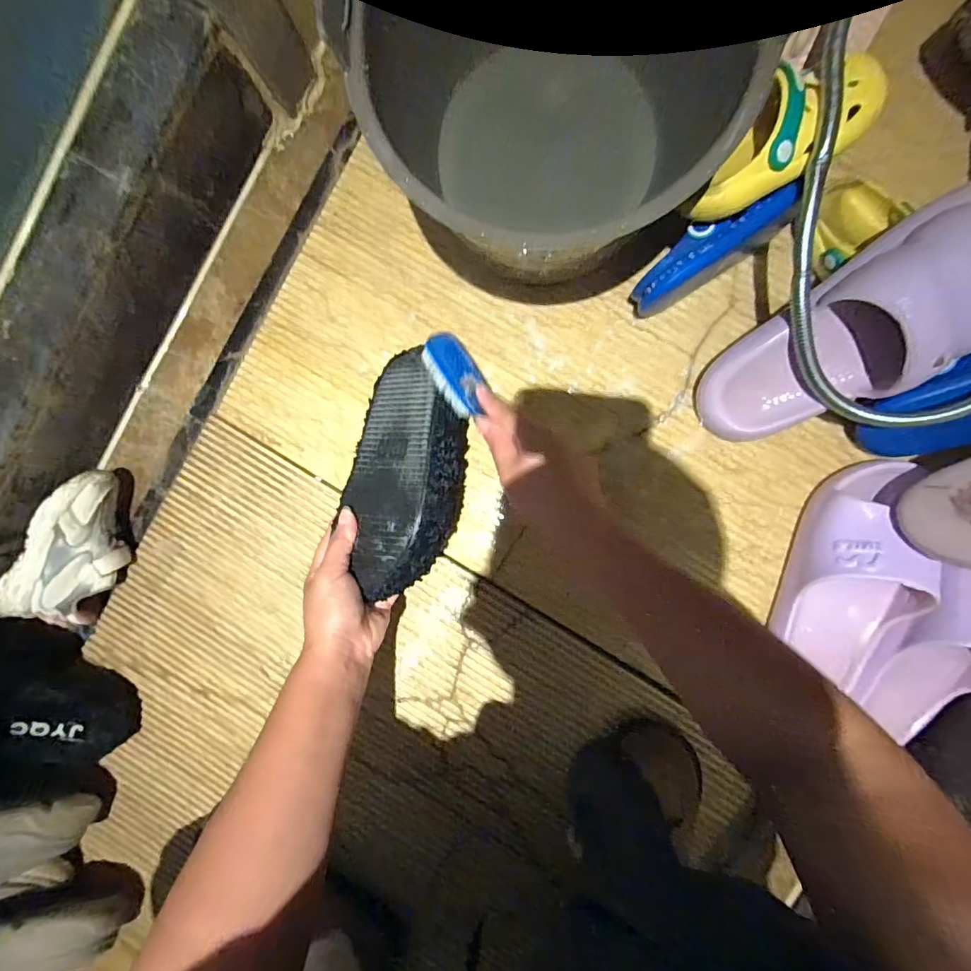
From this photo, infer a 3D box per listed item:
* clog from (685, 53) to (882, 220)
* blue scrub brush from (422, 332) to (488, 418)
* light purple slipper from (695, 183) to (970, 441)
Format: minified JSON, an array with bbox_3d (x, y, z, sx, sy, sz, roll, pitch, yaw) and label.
[{"bbox_3d":[0.231,-0.272,0.358,0.162,0.056,0.066,-28,91,5],"label":"clog"},{"bbox_3d":[-0.027,-0.103,0.426,0.039,0.029,0.078,-32,89,4],"label":"blue scrub brush"},{"bbox_3d":[0.306,-0.122,0.370,0.257,0.079,0.106,-36,88,33],"label":"light purple slipper"}]

